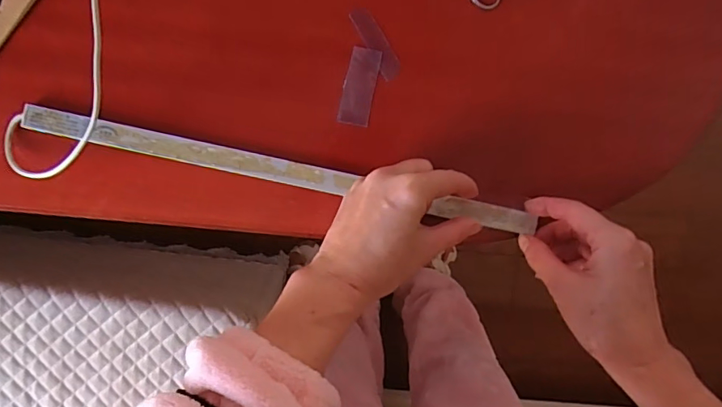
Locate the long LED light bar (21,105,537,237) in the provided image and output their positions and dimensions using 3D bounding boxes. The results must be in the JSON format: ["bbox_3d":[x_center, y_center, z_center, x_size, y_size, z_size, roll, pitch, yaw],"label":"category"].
[{"bbox_3d":[-0.053,-0.023,0.362,0.382,0.006,0.018,12,95,-4],"label":"long LED light bar"}]

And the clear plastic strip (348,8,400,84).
[{"bbox_3d":[0.012,-0.120,0.359,0.016,0.004,0.056,-32,97,1],"label":"clear plastic strip"}]

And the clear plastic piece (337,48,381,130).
[{"bbox_3d":[-0.001,-0.088,0.362,0.024,0.004,0.057,11,96,-4],"label":"clear plastic piece"}]

